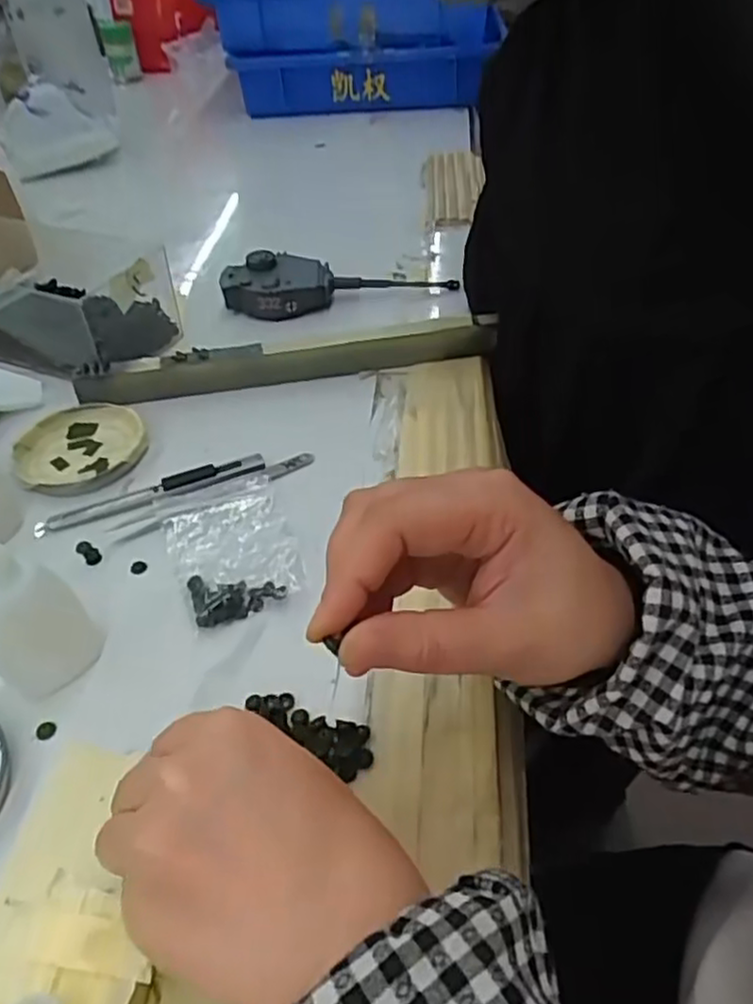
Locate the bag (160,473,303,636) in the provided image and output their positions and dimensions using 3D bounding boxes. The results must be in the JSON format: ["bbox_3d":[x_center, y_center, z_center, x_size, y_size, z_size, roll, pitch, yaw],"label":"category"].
[{"bbox_3d":[-0.077,0.023,0.379,0.063,0.013,0.088,-18,46,-16],"label":"bag"}]

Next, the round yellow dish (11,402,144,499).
[{"bbox_3d":[-0.188,-0.036,0.452,0.077,0.010,0.080,-1,44,1],"label":"round yellow dish"}]

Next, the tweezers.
[{"bbox_3d":[-0.094,-0.006,0.416,0.124,0.007,0.018,-23,48,-20],"label":"tweezers"}]

